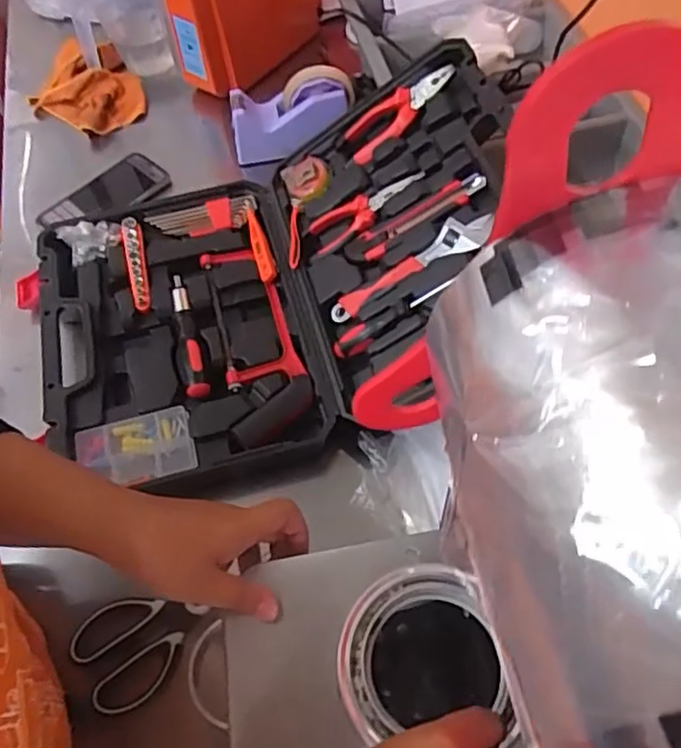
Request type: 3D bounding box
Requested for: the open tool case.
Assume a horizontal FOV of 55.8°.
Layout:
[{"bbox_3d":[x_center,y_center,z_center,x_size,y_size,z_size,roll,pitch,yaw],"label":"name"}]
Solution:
[{"bbox_3d":[-0.064,-0.110,0.662,0.512,0.145,0.370,-16,59,-6],"label":"open tool case"}]

